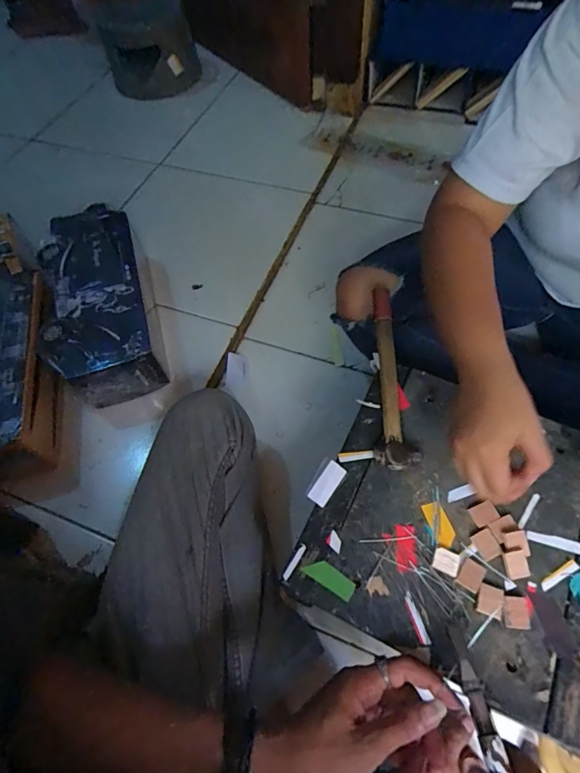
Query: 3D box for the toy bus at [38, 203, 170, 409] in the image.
[{"bbox_3d":[-0.332,-0.151,0.730,0.158,0.124,0.371,-17,74,-5],"label":"toy bus"}]

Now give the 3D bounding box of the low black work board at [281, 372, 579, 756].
[{"bbox_3d":[0.167,0.129,0.410,0.266,0.015,0.266,22,65,16],"label":"low black work board"}]

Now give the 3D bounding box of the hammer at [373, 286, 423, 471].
[{"bbox_3d":[0.116,-0.023,0.489,0.043,0.021,0.243,0,61,4],"label":"hammer"}]

